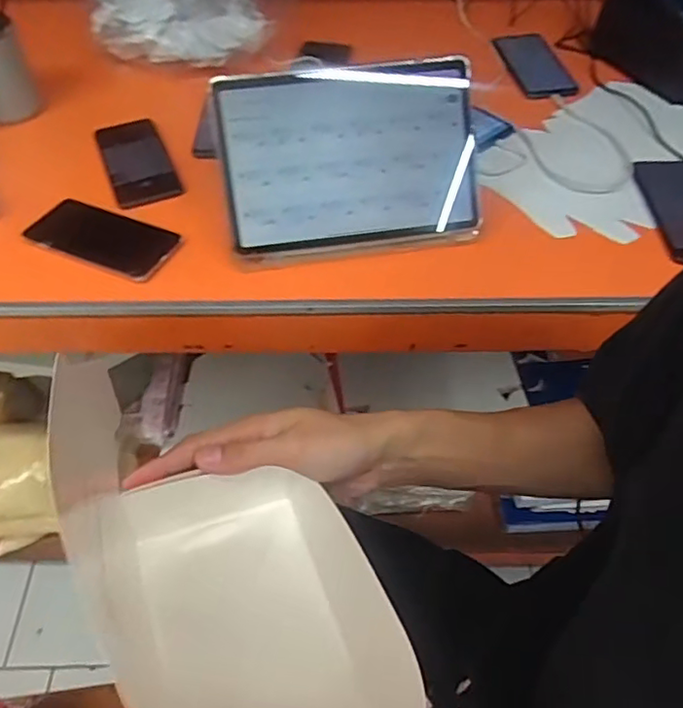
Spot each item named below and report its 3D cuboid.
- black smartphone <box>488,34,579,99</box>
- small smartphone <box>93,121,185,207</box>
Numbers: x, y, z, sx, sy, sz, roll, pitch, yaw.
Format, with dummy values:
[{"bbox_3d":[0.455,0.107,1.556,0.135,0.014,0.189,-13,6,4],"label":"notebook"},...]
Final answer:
[{"bbox_3d":[0.275,-0.425,0.869,0.089,0.016,0.176,-4,52,-3],"label":"black smartphone"},{"bbox_3d":[-0.247,-0.233,0.717,0.074,0.015,0.158,-20,54,-14],"label":"small smartphone"}]

